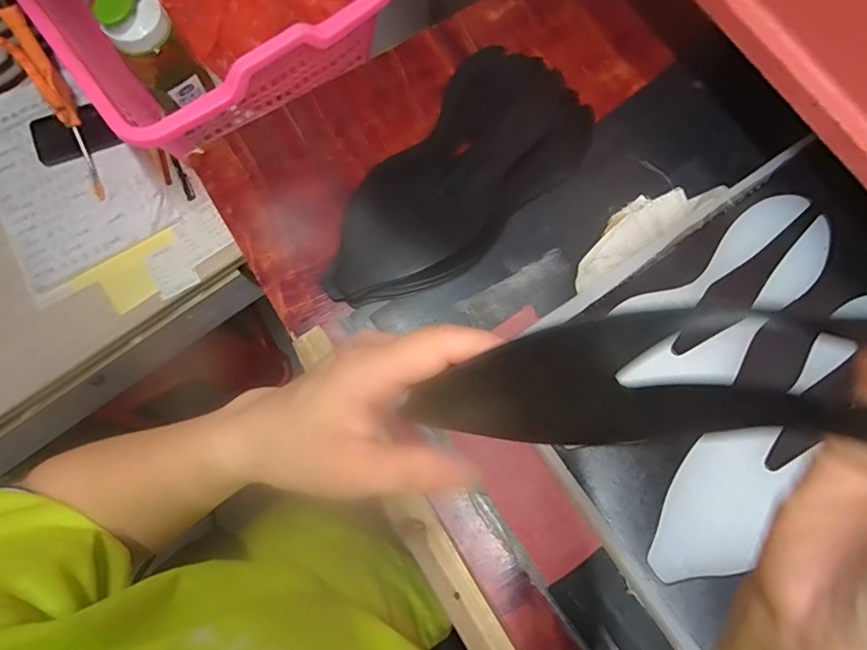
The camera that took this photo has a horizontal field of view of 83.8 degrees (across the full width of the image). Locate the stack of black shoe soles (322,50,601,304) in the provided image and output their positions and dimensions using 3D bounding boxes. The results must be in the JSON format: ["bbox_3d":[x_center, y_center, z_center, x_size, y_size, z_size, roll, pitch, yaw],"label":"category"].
[{"bbox_3d":[0.027,-0.137,0.478,0.150,0.016,0.309,35,80,5],"label":"stack of black shoe soles"}]

